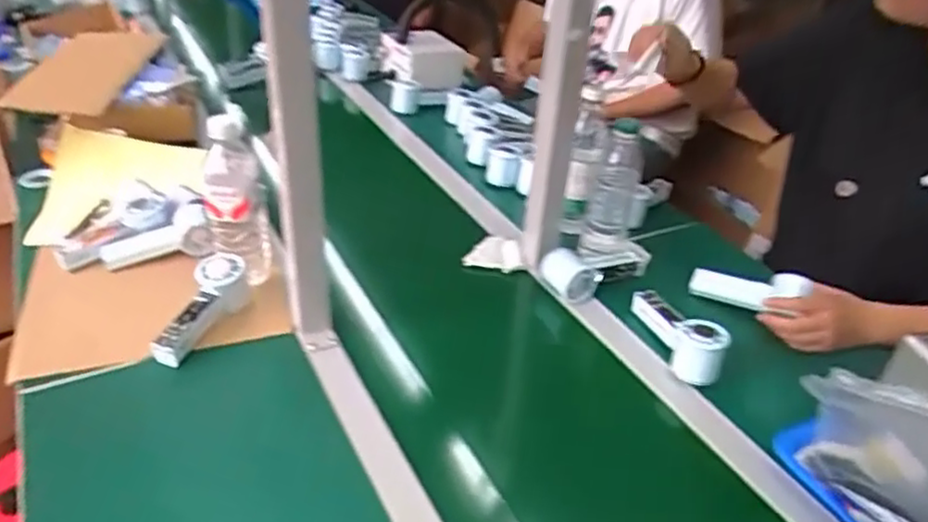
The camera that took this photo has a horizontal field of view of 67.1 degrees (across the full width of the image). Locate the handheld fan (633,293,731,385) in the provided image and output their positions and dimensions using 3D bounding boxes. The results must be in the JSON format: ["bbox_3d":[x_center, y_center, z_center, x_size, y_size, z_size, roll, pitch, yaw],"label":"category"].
[{"bbox_3d":[0.255,0.075,0.839,0.044,0.068,0.146,-5,35,-13],"label":"handheld fan"}]

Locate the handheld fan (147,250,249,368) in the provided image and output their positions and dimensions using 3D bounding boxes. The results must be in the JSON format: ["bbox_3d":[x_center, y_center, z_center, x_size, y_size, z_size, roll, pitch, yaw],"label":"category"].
[{"bbox_3d":[-0.301,0.055,0.807,0.059,0.045,0.149,12,50,12],"label":"handheld fan"}]

